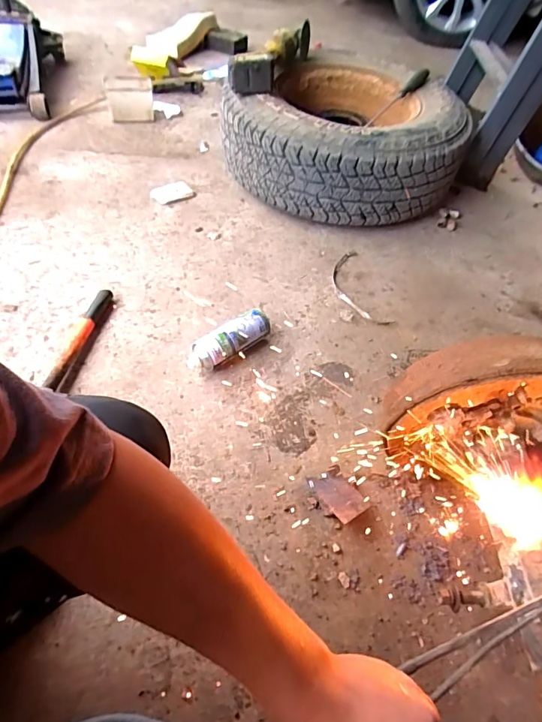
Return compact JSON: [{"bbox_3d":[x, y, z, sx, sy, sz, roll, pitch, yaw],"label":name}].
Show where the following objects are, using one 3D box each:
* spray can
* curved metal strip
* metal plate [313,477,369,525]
[{"bbox_3d":[-0.082,-0.038,0.895,0.186,0.065,0.064,-34,62,-26],"label":"spray can"},{"bbox_3d":[0.204,-0.180,1.077,0.097,0.012,0.254,-9,54,-11],"label":"curved metal strip"},{"bbox_3d":[0.114,0.224,0.730,0.054,0.011,0.086,-31,55,-21],"label":"metal plate"}]

